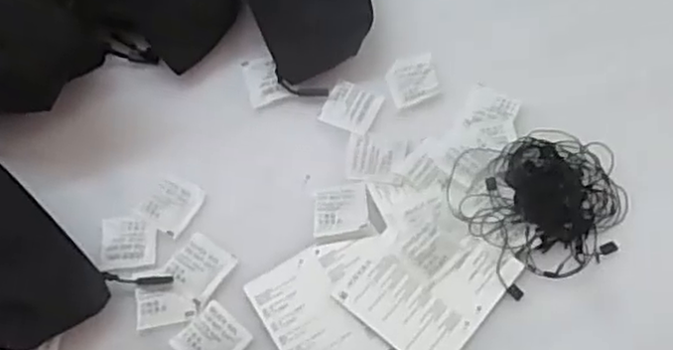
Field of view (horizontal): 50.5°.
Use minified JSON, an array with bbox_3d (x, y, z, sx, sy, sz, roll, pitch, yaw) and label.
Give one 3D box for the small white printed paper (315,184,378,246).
[{"bbox_3d":[0.005,0.027,0.501,0.042,0.004,0.038,-9,66,-1],"label":"small white printed paper"}]

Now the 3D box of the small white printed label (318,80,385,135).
[{"bbox_3d":[0.011,-0.051,0.537,0.040,0.004,0.037,23,70,12],"label":"small white printed label"}]

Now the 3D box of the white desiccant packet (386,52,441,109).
[{"bbox_3d":[0.058,-0.073,0.538,0.037,0.007,0.035,-19,67,-5],"label":"white desiccant packet"}]

